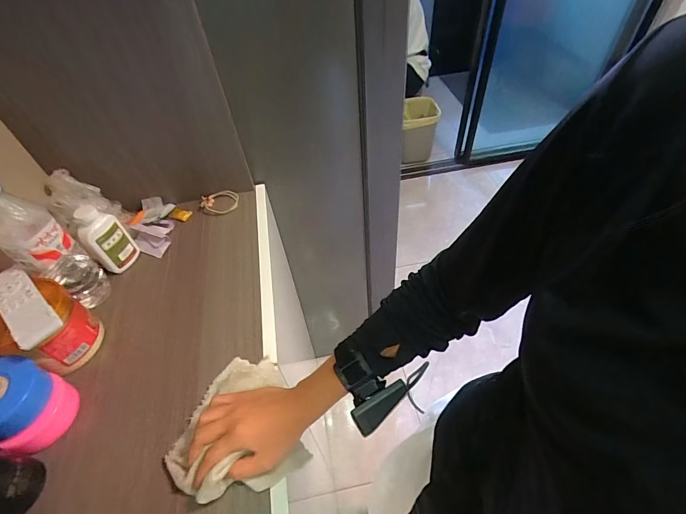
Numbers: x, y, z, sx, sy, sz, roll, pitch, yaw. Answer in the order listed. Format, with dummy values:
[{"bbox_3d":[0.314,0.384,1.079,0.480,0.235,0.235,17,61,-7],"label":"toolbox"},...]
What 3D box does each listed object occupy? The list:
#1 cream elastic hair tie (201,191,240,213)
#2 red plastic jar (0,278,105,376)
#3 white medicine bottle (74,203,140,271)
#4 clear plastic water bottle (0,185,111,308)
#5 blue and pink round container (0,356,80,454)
[{"bbox_3d":[-0.241,-0.108,0.711,0.069,0.020,0.053,-2,50,3],"label":"cream elastic hair tie"},{"bbox_3d":[-0.397,0.105,0.480,0.100,0.098,0.093,-3,50,3],"label":"red plastic jar"},{"bbox_3d":[-0.376,-0.026,0.581,0.032,0.125,0.060,35,61,29],"label":"white medicine bottle"},{"bbox_3d":[-0.407,-0.010,0.497,0.057,0.238,0.068,30,59,27],"label":"clear plastic water bottle"},{"bbox_3d":[-0.377,0.172,0.423,0.080,0.085,0.082,-3,50,3],"label":"blue and pink round container"}]

